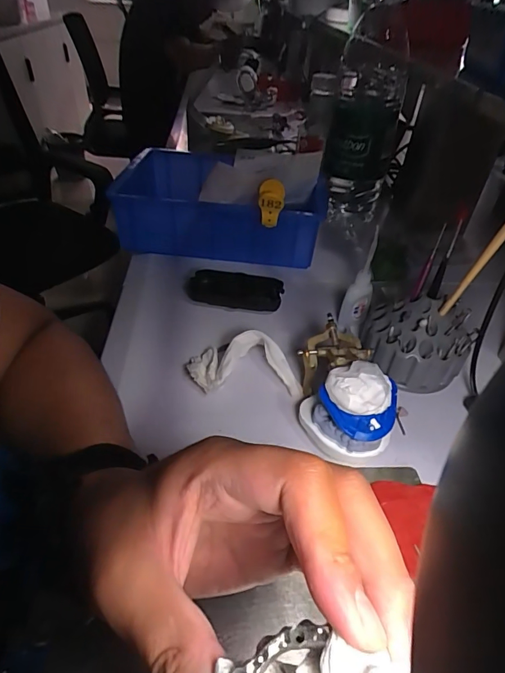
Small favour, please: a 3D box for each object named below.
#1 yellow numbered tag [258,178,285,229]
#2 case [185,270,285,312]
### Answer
[{"bbox_3d":[0.023,-0.165,0.527,0.031,0.061,0.027,6,41,1],"label":"yellow numbered tag"},{"bbox_3d":[-0.023,-0.060,0.520,0.120,0.026,0.047,11,41,7],"label":"case"}]

